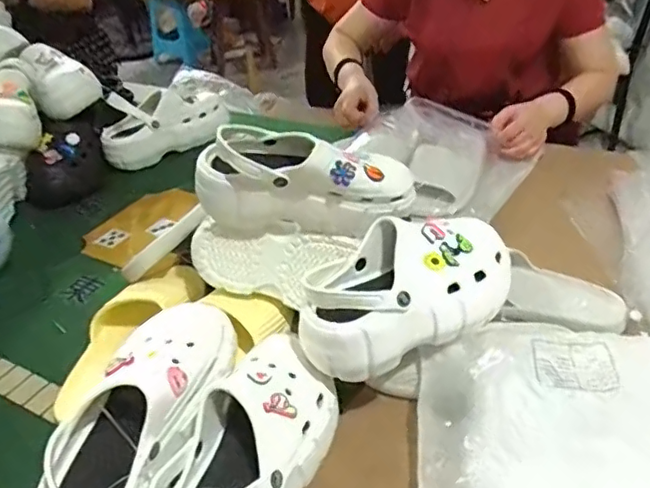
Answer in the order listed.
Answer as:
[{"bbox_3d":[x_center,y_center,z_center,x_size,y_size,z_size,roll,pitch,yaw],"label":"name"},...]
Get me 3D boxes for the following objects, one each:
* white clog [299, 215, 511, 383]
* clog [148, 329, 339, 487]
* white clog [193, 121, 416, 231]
[{"bbox_3d":[0.088,0.043,0.613,0.238,0.097,0.105,-17,38,-19],"label":"white clog"},{"bbox_3d":[-0.070,0.194,0.533,0.106,0.089,0.216,12,39,20],"label":"clog"},{"bbox_3d":[-0.025,-0.085,0.676,0.237,0.100,0.100,-6,36,-4],"label":"white clog"}]

